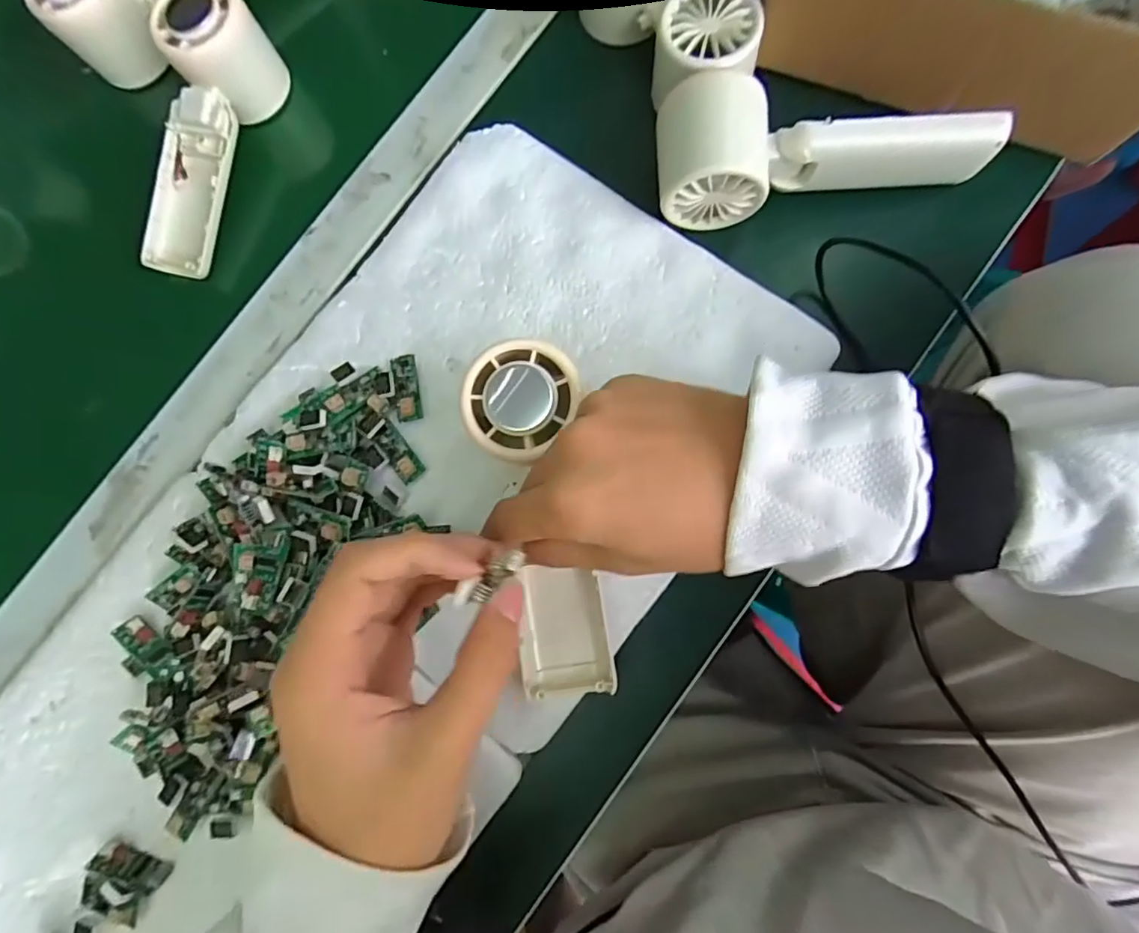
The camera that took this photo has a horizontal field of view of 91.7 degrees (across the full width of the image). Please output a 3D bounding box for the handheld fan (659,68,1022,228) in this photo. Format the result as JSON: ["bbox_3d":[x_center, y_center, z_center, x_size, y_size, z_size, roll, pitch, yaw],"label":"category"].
[{"bbox_3d":[0.129,-0.169,0.287,0.163,0.043,0.064,-3,81,6],"label":"handheld fan"}]

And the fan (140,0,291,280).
[{"bbox_3d":[-0.231,-0.203,0.335,0.048,0.045,0.161,16,83,8],"label":"fan"}]

